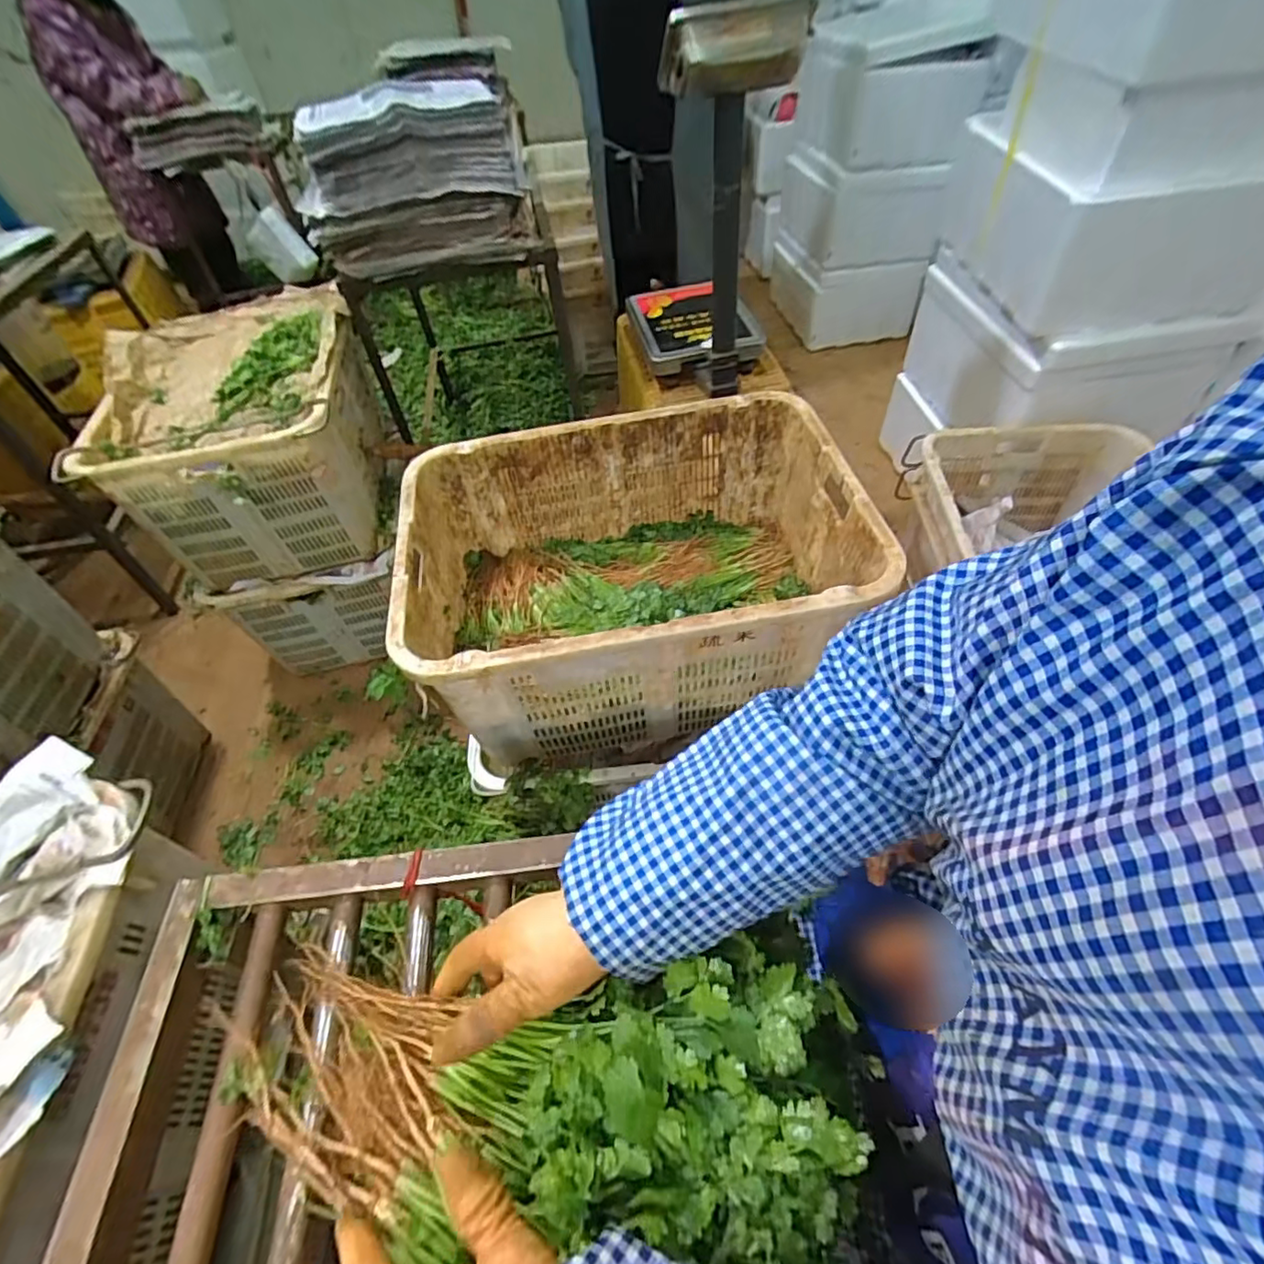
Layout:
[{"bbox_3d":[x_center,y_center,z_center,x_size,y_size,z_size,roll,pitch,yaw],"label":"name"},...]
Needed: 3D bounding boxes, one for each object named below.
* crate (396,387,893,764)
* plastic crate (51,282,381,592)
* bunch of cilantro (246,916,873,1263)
[{"bbox_3d":[0.003,-0.081,0.981,0.655,0.321,0.462,-9,51,-3],"label":"crate"},{"bbox_3d":[-0.867,-0.475,1.402,0.490,0.355,0.640,-12,52,-6],"label":"plastic crate"},{"bbox_3d":[-0.063,0.272,0.350,0.373,0.092,0.180,-5,51,11],"label":"bunch of cilantro"}]

